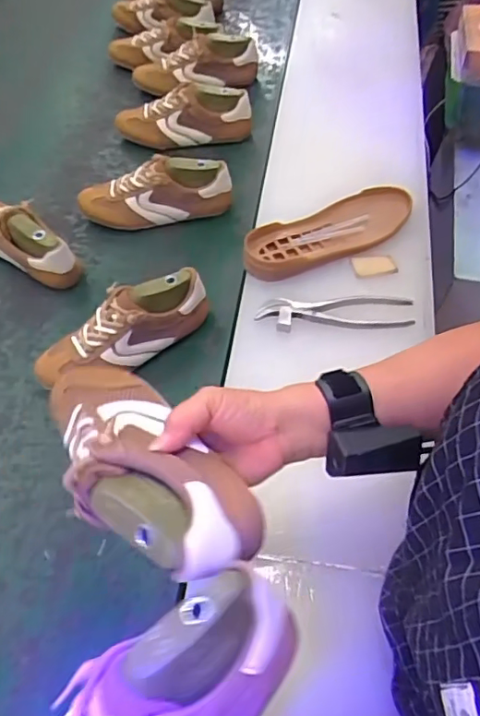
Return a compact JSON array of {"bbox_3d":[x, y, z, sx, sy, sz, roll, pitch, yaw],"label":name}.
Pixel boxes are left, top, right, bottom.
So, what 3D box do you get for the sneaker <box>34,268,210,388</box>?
[{"bbox_3d":[-0.152,-0.034,0.722,0.233,0.092,0.078,-32,60,-18],"label":"sneaker"}]

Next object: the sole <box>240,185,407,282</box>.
[{"bbox_3d":[0.127,-0.175,0.774,0.251,0.034,0.091,-24,60,-21],"label":"sole"}]

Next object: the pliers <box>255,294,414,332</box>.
[{"bbox_3d":[0.120,-0.059,0.706,0.193,0.012,0.054,3,54,-3],"label":"pliers"}]

